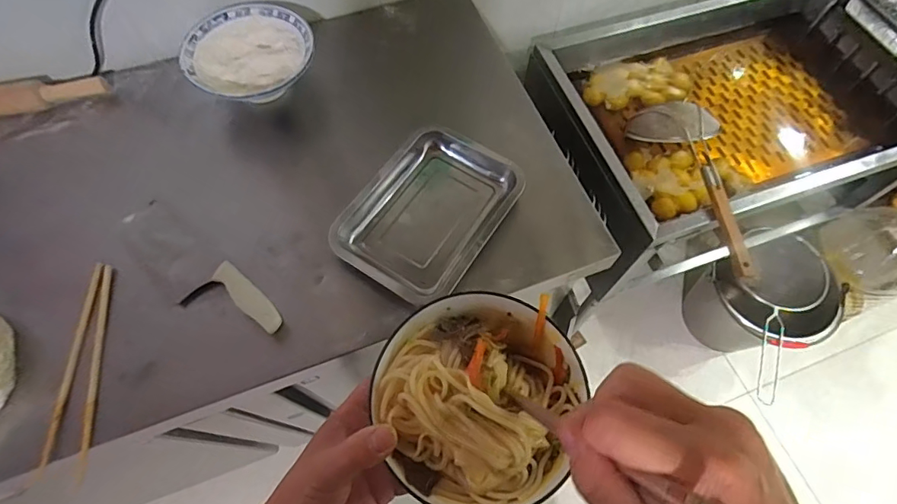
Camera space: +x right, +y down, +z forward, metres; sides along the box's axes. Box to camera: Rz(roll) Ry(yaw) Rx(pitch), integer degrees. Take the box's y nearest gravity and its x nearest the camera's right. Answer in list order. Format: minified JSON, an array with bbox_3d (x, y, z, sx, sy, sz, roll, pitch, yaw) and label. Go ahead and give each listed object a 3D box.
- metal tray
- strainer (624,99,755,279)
[{"bbox_3d":[-0.027,-0.055,0.678,0.190,0.045,0.254,33,68,14],"label":"metal tray"},{"bbox_3d":[0.482,-0.133,0.870,0.149,0.086,0.396,-15,65,-8],"label":"strainer"}]

